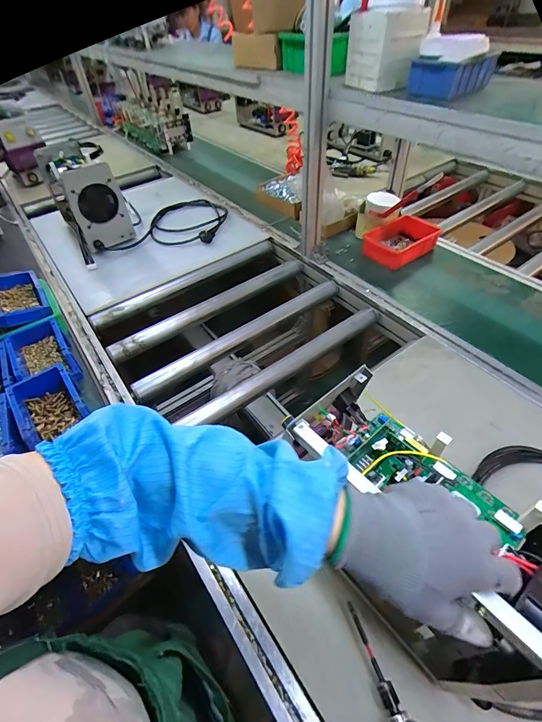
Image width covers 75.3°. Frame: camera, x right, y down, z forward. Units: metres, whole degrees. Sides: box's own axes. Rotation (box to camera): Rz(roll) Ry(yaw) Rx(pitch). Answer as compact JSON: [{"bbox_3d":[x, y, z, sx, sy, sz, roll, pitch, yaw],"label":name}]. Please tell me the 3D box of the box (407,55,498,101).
[{"bbox_3d":[0.322,-0.512,0.629,0.142,0.046,0.085,-35,55,-24],"label":"box"}]

